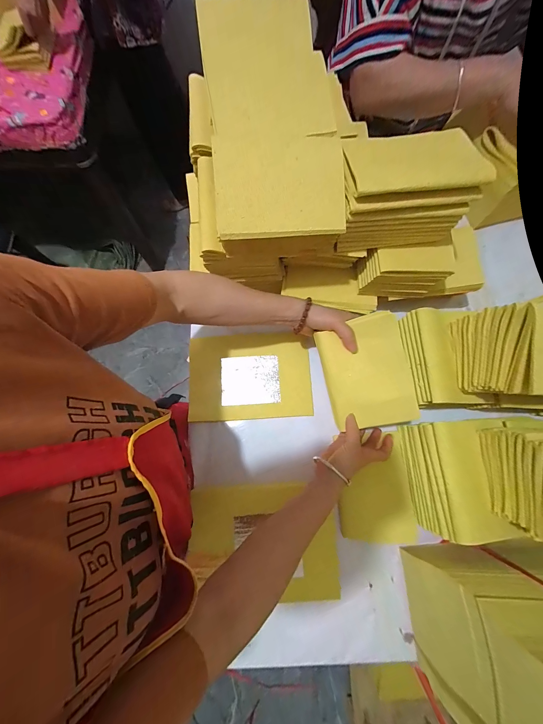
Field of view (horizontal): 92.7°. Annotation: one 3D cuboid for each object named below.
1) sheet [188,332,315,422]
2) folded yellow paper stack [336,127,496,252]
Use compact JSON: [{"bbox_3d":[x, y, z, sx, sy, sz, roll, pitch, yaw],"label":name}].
[{"bbox_3d":[-0.038,0.026,0.483,0.221,0.011,0.155,-3,78,-3],"label":"sheet"},{"bbox_3d":[0.166,-0.234,0.348,0.163,0.102,0.114,-8,78,-2],"label":"folded yellow paper stack"}]

